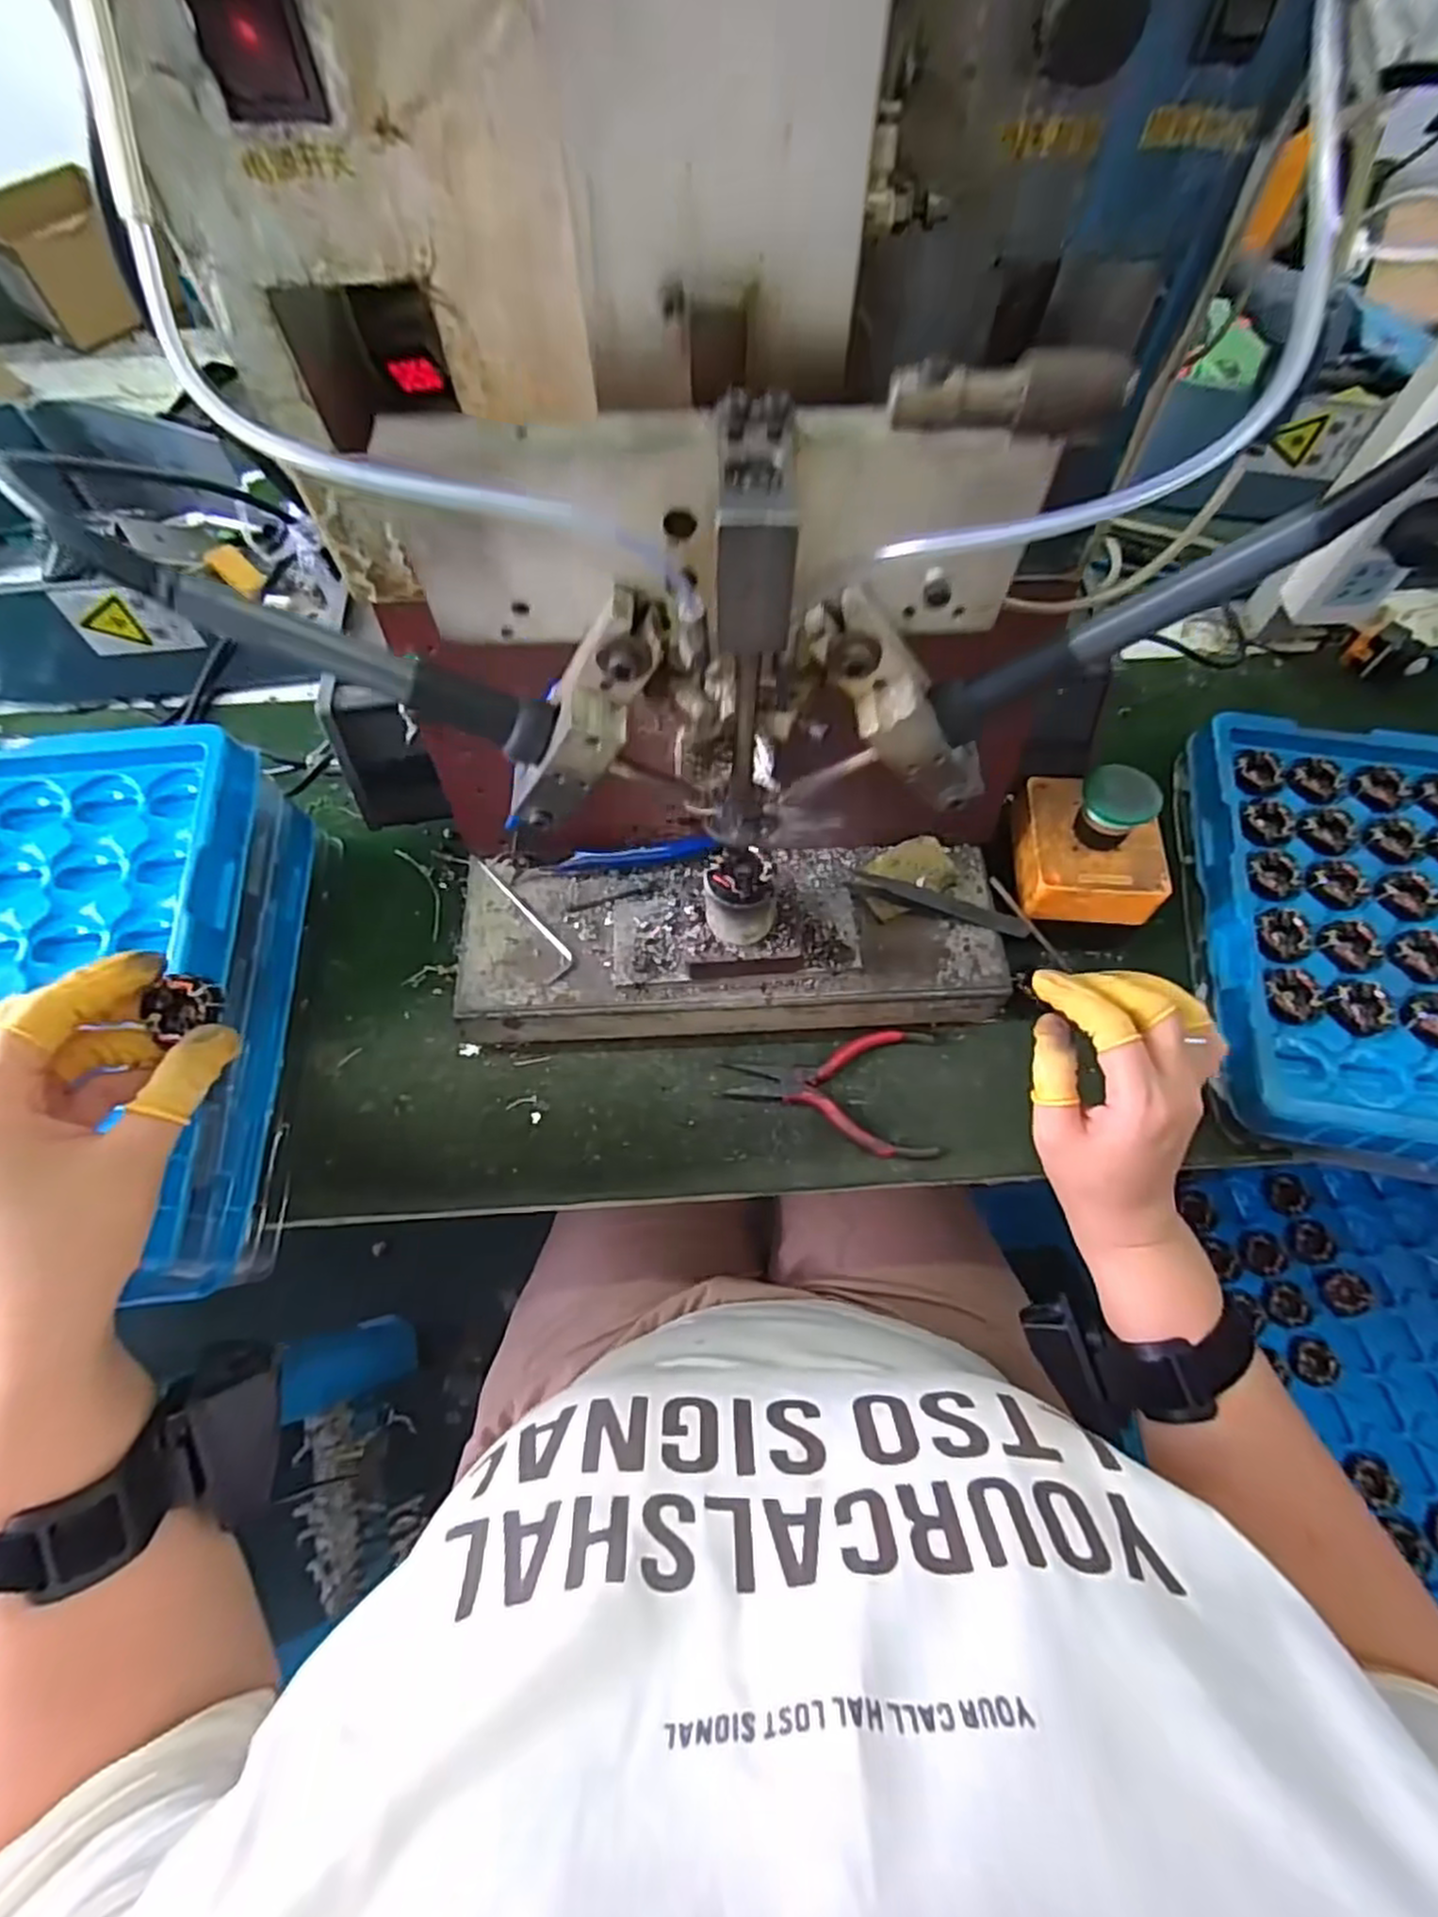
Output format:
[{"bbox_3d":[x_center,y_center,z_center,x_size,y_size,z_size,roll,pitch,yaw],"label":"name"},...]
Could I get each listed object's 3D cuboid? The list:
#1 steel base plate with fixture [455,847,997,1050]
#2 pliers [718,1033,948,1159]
[{"bbox_3d":[0.006,-0.019,0.405,0.290,0.125,0.094,-2,65,-1],"label":"steel base plate with fixture"},{"bbox_3d":[0.060,0.075,0.423,0.118,0.012,0.069,0,65,0],"label":"pliers"}]

